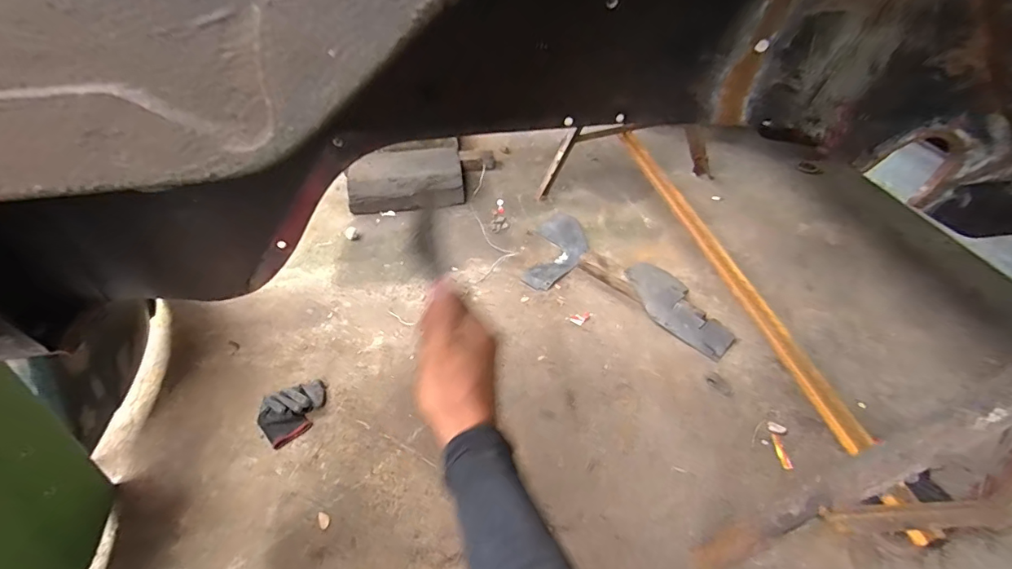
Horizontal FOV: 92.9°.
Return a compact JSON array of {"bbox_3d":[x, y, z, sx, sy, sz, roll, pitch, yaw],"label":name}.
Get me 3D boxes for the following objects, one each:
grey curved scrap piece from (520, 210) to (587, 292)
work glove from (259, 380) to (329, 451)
[{"bbox_3d":[0.150,-0.101,1.344,0.140,0.016,0.331,11,46,12],"label":"grey curved scrap piece"},{"bbox_3d":[-0.422,0.249,0.963,0.137,0.036,0.110,-28,51,-24],"label":"work glove"}]

